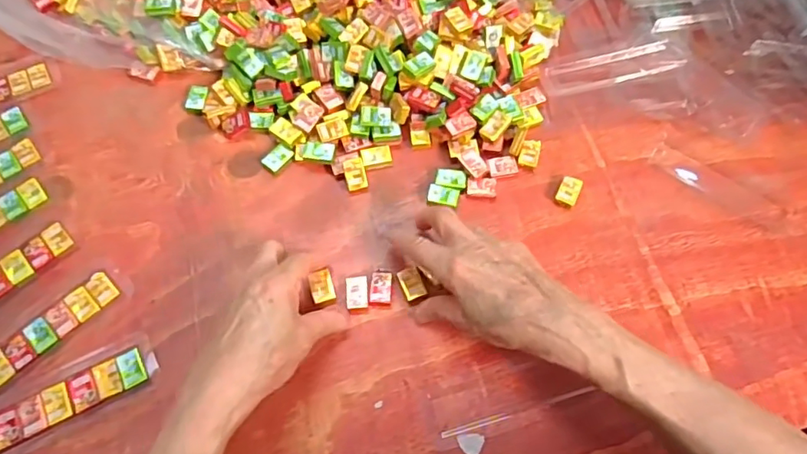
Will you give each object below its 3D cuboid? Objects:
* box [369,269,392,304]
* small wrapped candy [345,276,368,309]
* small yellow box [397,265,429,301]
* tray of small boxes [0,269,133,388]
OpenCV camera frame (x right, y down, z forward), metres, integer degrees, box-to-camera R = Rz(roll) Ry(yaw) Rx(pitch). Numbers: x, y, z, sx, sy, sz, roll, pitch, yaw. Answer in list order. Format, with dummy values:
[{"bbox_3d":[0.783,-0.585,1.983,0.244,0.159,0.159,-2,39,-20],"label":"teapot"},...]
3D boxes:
[{"bbox_3d":[-0.017,0.047,0.416,0.016,0.008,0.027,5,67,0],"label":"box"},{"bbox_3d":[-0.036,0.051,0.414,0.016,0.008,0.024,-4,67,-4],"label":"small wrapped candy"},{"bbox_3d":[0.006,0.044,0.420,0.016,0.004,0.025,-21,69,-11],"label":"small yellow box"},{"bbox_3d":[-0.261,0.076,0.392,0.125,0.005,0.029,-41,74,-17],"label":"tray of small boxes"}]

